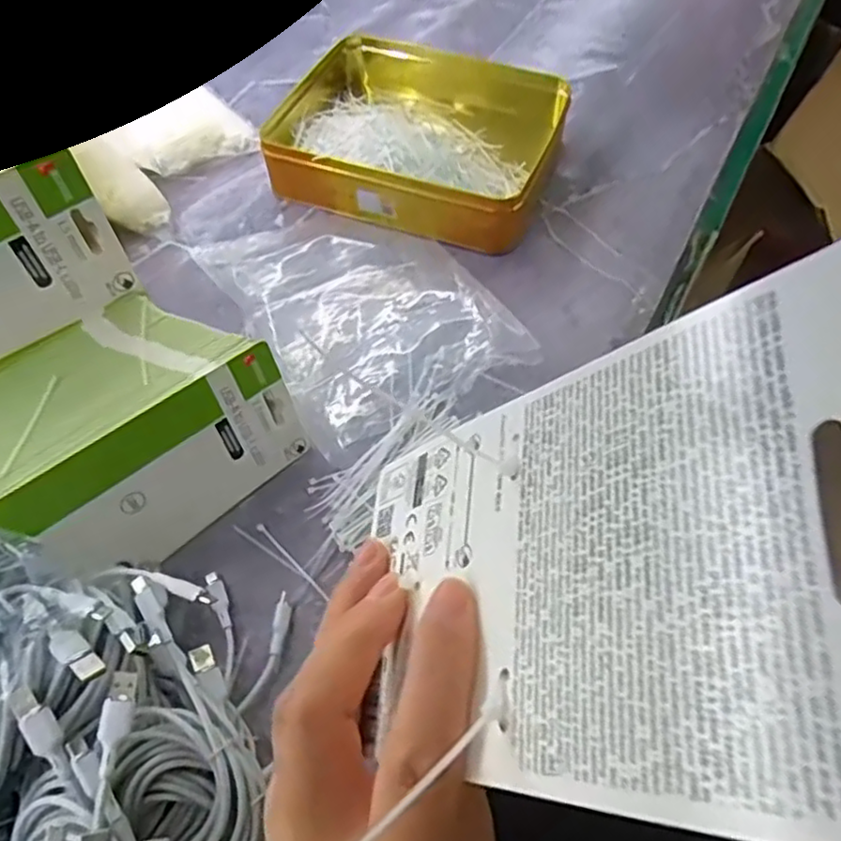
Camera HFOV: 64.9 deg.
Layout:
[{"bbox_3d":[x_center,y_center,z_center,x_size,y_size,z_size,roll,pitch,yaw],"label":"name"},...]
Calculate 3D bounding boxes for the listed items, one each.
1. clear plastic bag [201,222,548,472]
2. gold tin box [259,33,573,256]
[{"bbox_3d":[-0.044,-0.097,0.538,0.183,0.028,0.225,-27,60,-18],"label":"clear plastic bag"},{"bbox_3d":[0.000,-0.275,0.642,0.254,0.059,0.209,19,57,11],"label":"gold tin box"}]

